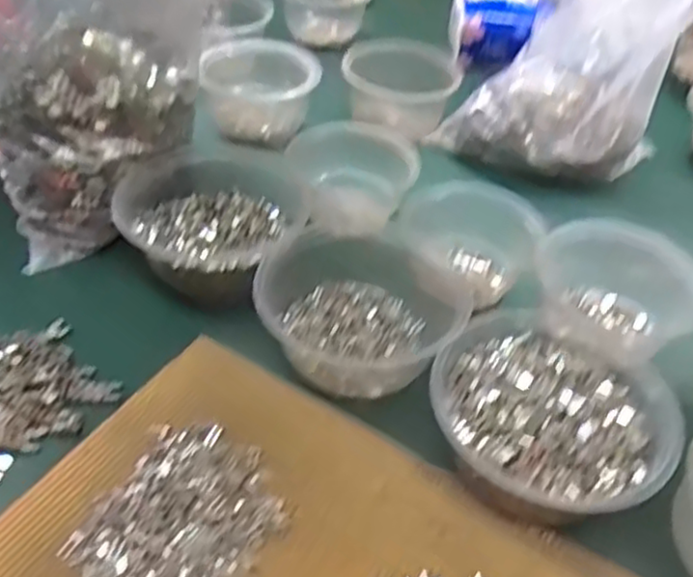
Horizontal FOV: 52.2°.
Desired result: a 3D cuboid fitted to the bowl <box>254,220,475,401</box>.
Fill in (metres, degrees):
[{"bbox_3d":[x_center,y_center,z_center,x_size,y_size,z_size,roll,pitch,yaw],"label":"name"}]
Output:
[{"bbox_3d":[0.012,0.005,0.492,0.132,0.062,0.137,3,44,-3],"label":"bowl"}]

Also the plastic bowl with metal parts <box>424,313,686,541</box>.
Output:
[{"bbox_3d":[0.125,0.074,0.427,0.134,0.058,0.149,25,51,21],"label":"plastic bowl with metal parts"}]

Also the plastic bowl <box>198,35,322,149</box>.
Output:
[{"bbox_3d":[-0.079,-0.191,0.680,0.101,0.072,0.083,3,43,-4],"label":"plastic bowl"}]

